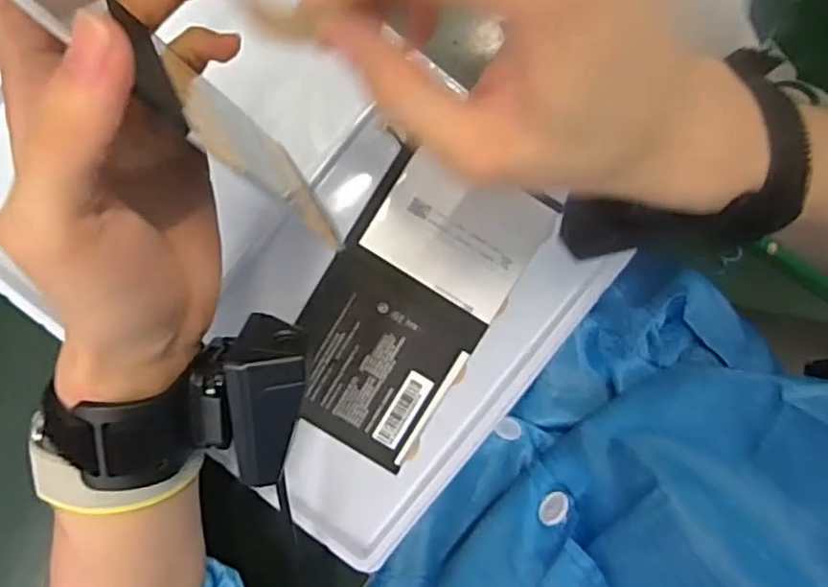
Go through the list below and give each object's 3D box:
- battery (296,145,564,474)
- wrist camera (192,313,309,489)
[{"bbox_3d":[-0.003,0.005,0.356,0.091,0.008,0.164,33,91,0],"label":"battery"},{"bbox_3d":[-0.057,0.046,0.257,0.026,0.027,0.067,5,109,0],"label":"wrist camera"}]

